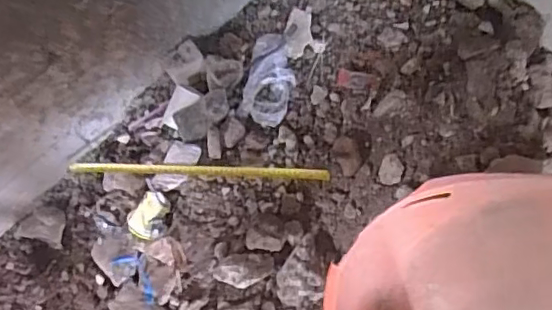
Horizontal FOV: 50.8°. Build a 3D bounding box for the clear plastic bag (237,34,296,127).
[{"bbox_3d":[-0.011,-0.145,1.130,0.087,0.050,0.170,13,74,6],"label":"clear plastic bag"}]

